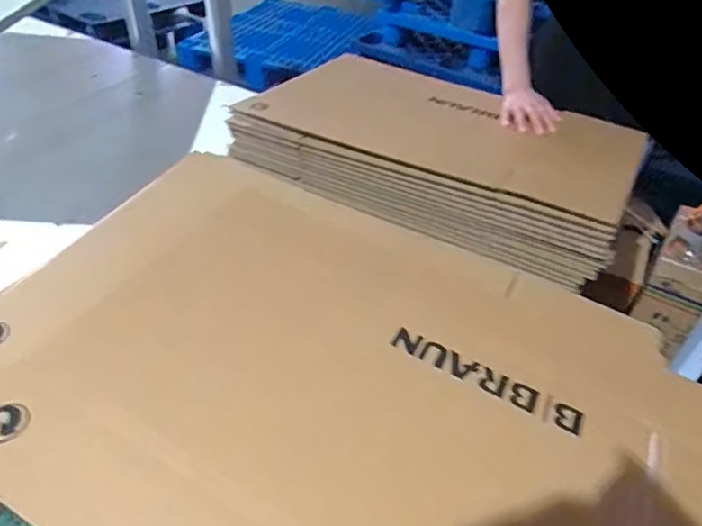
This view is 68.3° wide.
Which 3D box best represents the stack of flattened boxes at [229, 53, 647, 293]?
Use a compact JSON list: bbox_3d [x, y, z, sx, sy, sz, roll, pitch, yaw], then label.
[{"bbox_3d":[0.160,-0.231,1.100,0.774,0.148,0.375,23,45,17],"label":"stack of flattened boxes"}]

